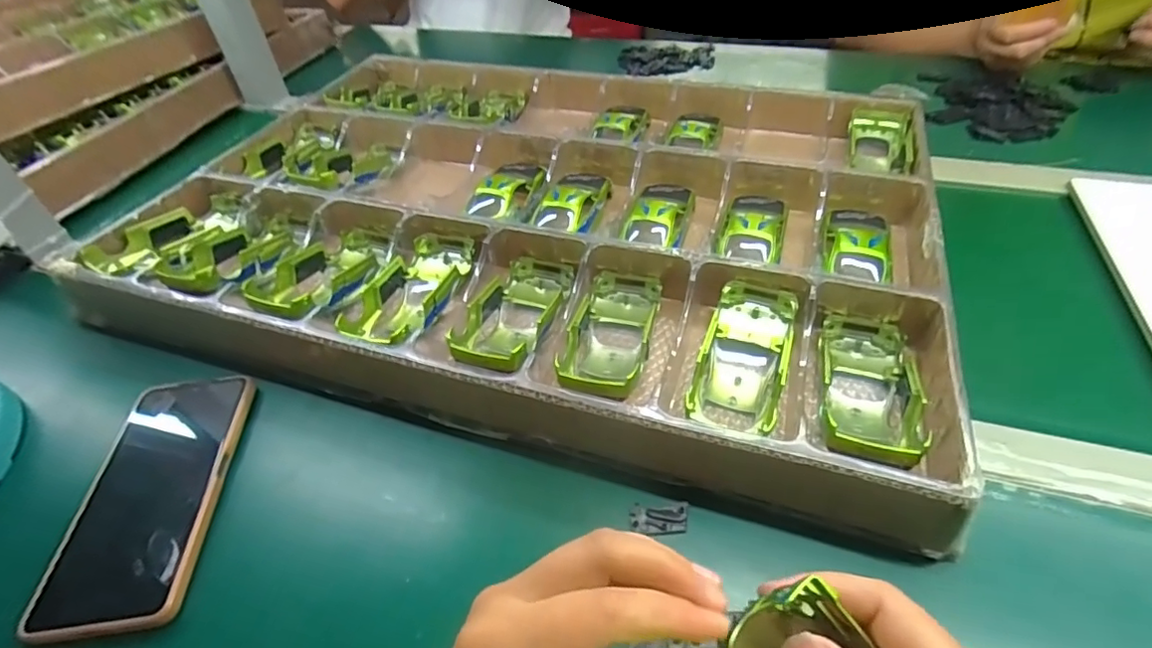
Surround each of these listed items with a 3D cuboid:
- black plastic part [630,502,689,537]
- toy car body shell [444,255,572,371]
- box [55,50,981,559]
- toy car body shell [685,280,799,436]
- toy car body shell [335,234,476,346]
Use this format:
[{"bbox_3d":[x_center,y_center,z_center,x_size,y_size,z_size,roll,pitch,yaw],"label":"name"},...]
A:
[{"bbox_3d":[0.048,0.113,0.324,0.033,0.005,0.017,-2,45,3],"label":"black plastic part"},{"bbox_3d":[-0.043,-0.004,0.417,0.060,0.035,0.138,8,33,12],"label":"toy car body shell"},{"bbox_3d":[-0.036,-0.111,0.515,0.636,0.052,0.458,11,48,16],"label":"box"},{"bbox_3d":[0.113,0.020,0.378,0.053,0.030,0.112,13,48,17],"label":"toy car body shell"},{"bbox_3d":[-0.126,-0.023,0.438,0.062,0.042,0.135,7,46,12],"label":"toy car body shell"}]

